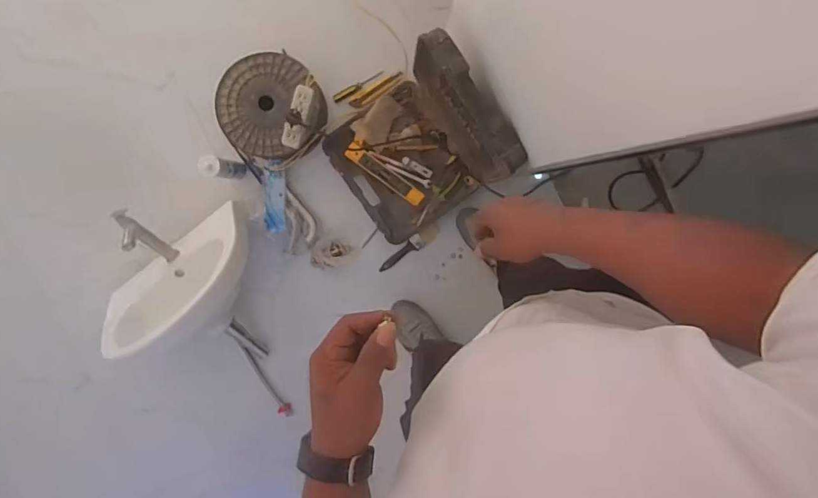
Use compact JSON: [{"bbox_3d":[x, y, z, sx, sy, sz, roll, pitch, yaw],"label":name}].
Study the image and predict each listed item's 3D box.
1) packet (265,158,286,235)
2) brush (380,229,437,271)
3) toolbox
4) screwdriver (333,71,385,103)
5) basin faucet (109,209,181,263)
[{"bbox_3d":[-0.342,-0.135,1.249,0.052,0.022,0.180,-1,97,-1],"label":"packet"},{"bbox_3d":[-0.005,0.000,1.296,0.179,0.015,0.041,-34,96,3],"label":"brush"},{"bbox_3d":[0.016,-0.222,1.113,0.355,0.316,0.324,-34,96,3],"label":"toolbox"},{"bbox_3d":[-0.129,-0.419,1.259,0.144,0.018,0.022,-26,97,2],"label":"screwdriver"},{"bbox_3d":[-0.634,-0.027,1.147,0.044,0.141,0.156,-35,96,3],"label":"basin faucet"}]

